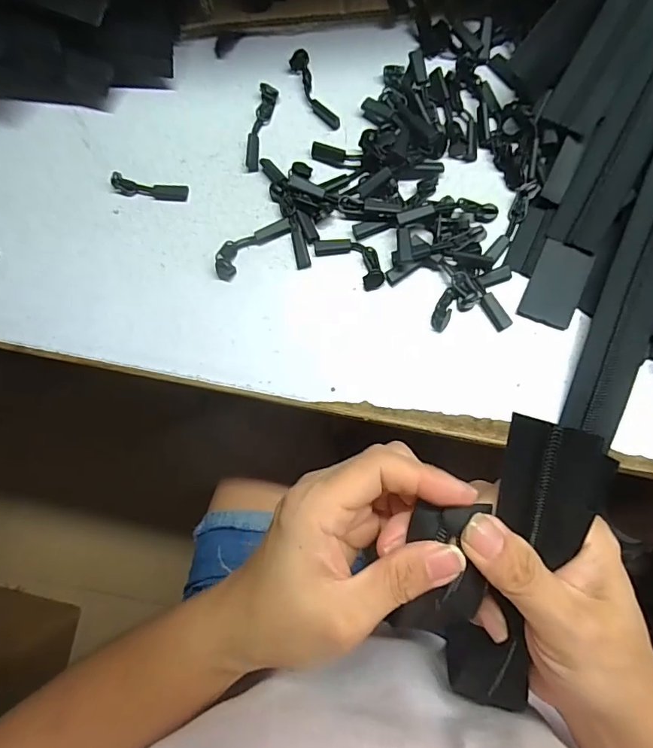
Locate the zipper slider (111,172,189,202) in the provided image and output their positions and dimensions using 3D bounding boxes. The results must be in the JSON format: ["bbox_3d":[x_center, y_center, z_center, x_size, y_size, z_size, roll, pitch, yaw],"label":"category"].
[{"bbox_3d":[-0.123,-0.129,0.321,0.055,0.005,0.013,12,83,7],"label":"zipper slider"}]

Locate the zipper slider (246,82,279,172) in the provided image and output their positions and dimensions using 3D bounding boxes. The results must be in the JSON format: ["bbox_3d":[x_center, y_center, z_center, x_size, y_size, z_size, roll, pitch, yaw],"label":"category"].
[{"bbox_3d":[-0.045,-0.170,0.318,0.012,0.005,0.062,11,83,7],"label":"zipper slider"}]

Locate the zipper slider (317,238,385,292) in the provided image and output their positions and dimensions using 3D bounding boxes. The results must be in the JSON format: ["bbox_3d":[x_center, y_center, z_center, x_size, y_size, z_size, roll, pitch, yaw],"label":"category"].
[{"bbox_3d":[0.017,-0.075,0.296,0.050,0.005,0.023,36,87,9],"label":"zipper slider"}]

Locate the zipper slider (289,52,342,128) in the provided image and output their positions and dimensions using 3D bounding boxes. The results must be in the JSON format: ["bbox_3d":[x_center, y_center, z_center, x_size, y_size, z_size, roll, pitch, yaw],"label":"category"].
[{"bbox_3d":[-0.008,-0.193,0.315,0.013,0.006,0.061,-24,80,2],"label":"zipper slider"}]

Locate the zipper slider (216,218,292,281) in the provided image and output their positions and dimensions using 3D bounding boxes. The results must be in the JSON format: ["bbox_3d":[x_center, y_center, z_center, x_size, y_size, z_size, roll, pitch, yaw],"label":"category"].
[{"bbox_3d":[-0.051,-0.086,0.303,0.058,0.011,0.018,-40,80,-1],"label":"zipper slider"}]

